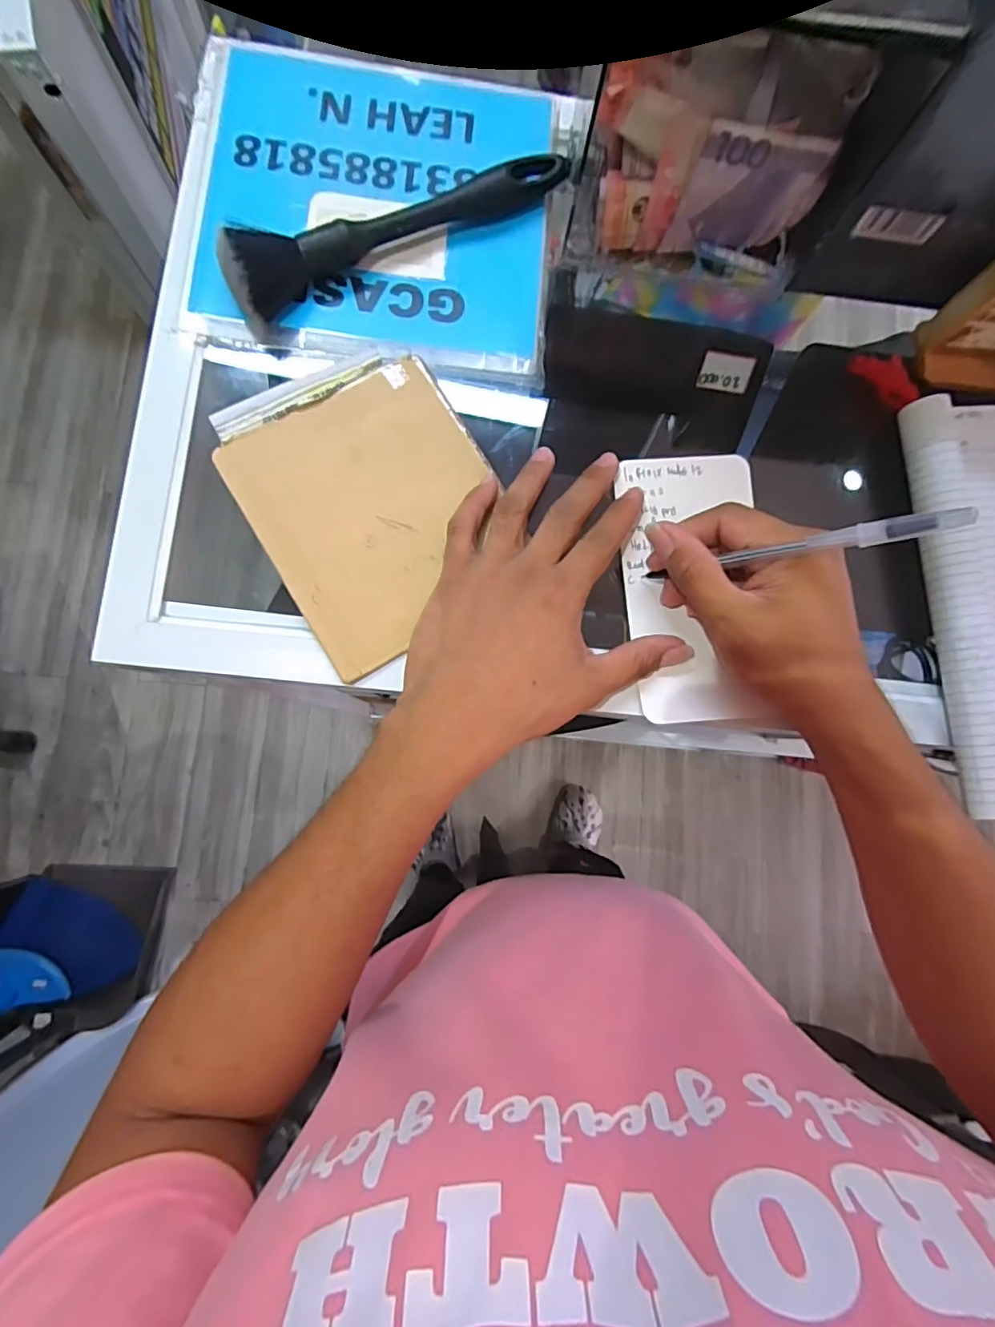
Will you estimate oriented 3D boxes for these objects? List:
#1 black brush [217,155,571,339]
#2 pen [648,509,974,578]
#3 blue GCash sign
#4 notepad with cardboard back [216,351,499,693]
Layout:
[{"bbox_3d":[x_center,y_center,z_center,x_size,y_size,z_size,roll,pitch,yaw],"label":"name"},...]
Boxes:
[{"bbox_3d":[-0.061,-0.267,0.338,0.213,0.034,0.040,-30,87,-10],"label":"black brush"},{"bbox_3d":[0.134,-0.054,0.275,0.007,0.155,0.009,7,84,-37],"label":"pen"},{"bbox_3d":[-0.074,-0.285,0.355,0.215,0.007,0.198,6,85,-3],"label":"blue GCash sign"},{"bbox_3d":[-0.070,-0.094,0.329,0.134,0.015,0.165,-29,85,-7],"label":"notepad with cardboard back"}]

